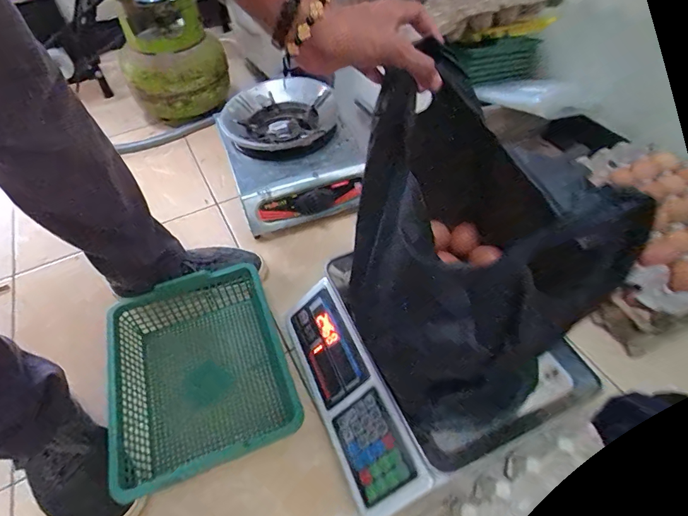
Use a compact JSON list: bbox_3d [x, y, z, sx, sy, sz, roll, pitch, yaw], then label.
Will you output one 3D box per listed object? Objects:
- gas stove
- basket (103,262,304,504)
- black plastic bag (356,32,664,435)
[{"bbox_3d":[-0.114,-0.237,0.860,0.270,0.132,0.348,-17,51,-12],"label":"gas stove"},{"bbox_3d":[-0.211,0.165,0.590,0.236,0.085,0.284,-19,51,-14],"label":"basket"},{"bbox_3d":[0.120,0.009,0.440,0.182,0.297,0.245,-20,51,-14],"label":"black plastic bag"}]

